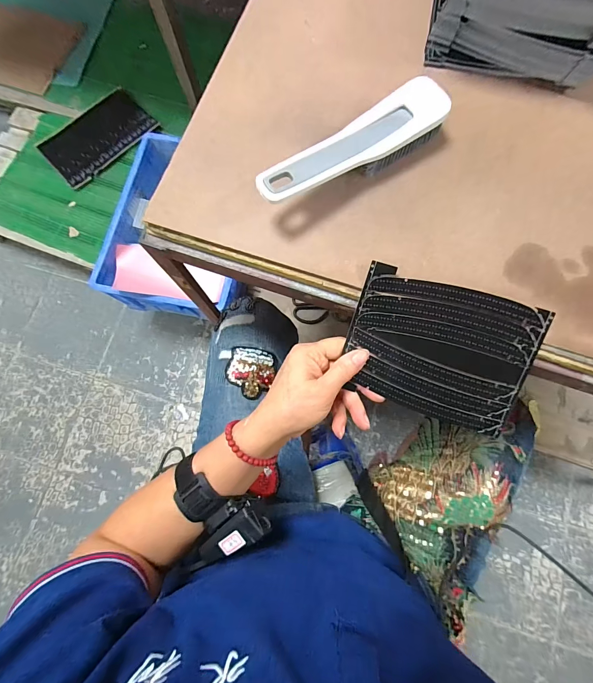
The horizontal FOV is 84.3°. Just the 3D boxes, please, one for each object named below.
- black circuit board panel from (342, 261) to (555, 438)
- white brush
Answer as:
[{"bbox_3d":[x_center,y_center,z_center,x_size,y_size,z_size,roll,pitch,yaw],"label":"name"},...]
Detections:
[{"bbox_3d":[0.126,0.008,0.295,0.156,0.005,0.117,17,101,4],"label":"black circuit board panel"},{"bbox_3d":[0.051,-0.177,0.296,0.199,0.042,0.050,-32,79,-6],"label":"white brush"}]

